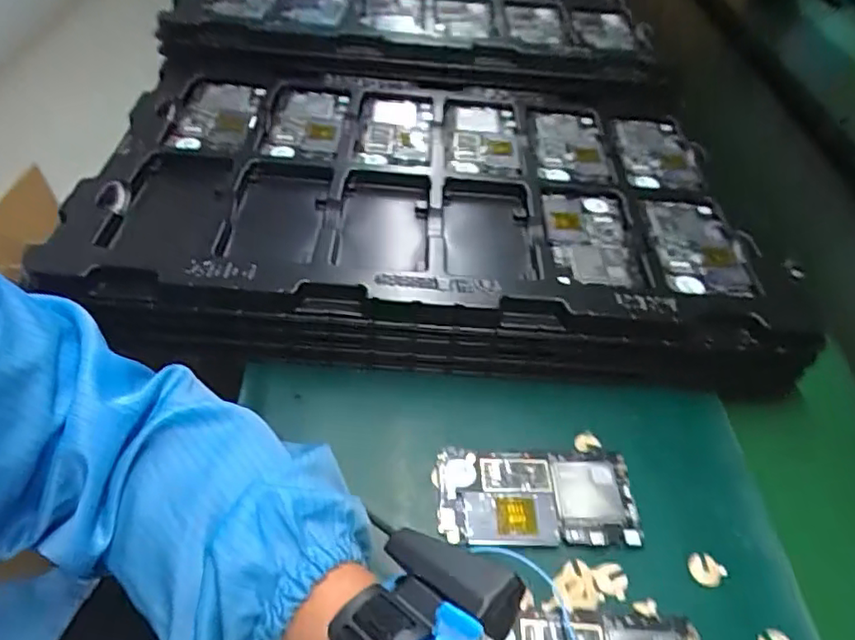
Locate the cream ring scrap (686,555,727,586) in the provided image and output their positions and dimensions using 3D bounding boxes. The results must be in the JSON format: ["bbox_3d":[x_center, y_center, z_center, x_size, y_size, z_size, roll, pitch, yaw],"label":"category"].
[{"bbox_3d":[0.169,0.150,0.381,0.020,0.004,0.020,3,46,-3],"label":"cream ring scrap"}]

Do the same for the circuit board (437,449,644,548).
[{"bbox_3d":[0.070,0.114,0.403,0.124,0.008,0.064,2,46,-4],"label":"circuit board"}]

